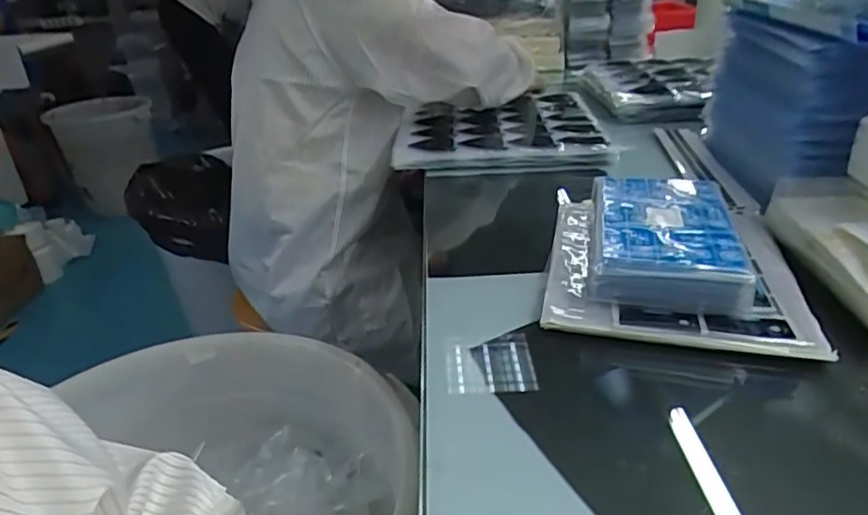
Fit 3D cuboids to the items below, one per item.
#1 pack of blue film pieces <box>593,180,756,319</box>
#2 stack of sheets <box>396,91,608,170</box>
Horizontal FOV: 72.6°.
[{"bbox_3d":[0.207,-0.020,0.545,0.123,0.047,0.197,4,30,14],"label":"pack of blue film pieces"},{"bbox_3d":[0.105,-0.210,0.947,0.311,0.035,0.297,-1,30,2],"label":"stack of sheets"}]

